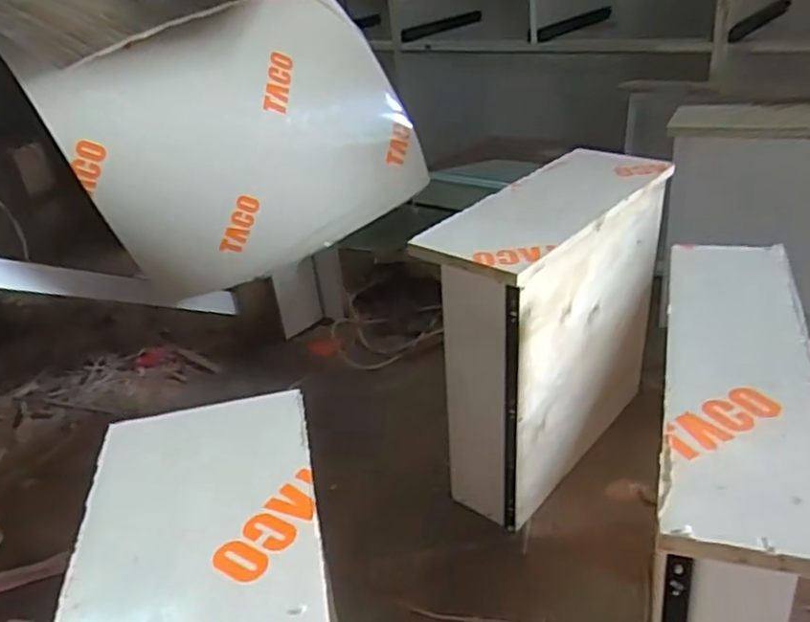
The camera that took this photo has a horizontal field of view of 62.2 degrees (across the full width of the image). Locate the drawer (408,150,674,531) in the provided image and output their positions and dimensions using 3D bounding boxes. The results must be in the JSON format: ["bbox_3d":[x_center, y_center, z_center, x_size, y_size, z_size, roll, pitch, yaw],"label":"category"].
[{"bbox_3d":[0.244,0.028,1.098,0.162,0.461,0.474,17,38,37],"label":"drawer"}]

